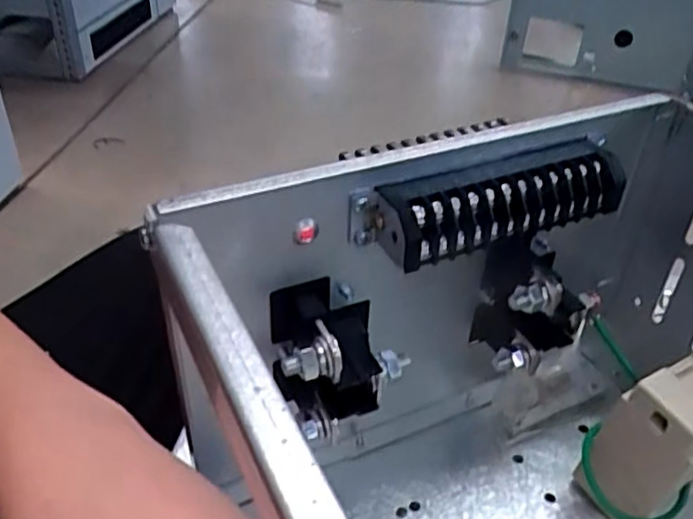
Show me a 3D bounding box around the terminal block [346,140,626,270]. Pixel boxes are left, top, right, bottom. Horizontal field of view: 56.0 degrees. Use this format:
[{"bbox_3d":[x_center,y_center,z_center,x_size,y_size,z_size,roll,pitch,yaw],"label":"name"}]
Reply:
[{"bbox_3d":[0.061,-0.025,0.271,0.118,0.024,0.030,-15,40,-23],"label":"terminal block"}]

